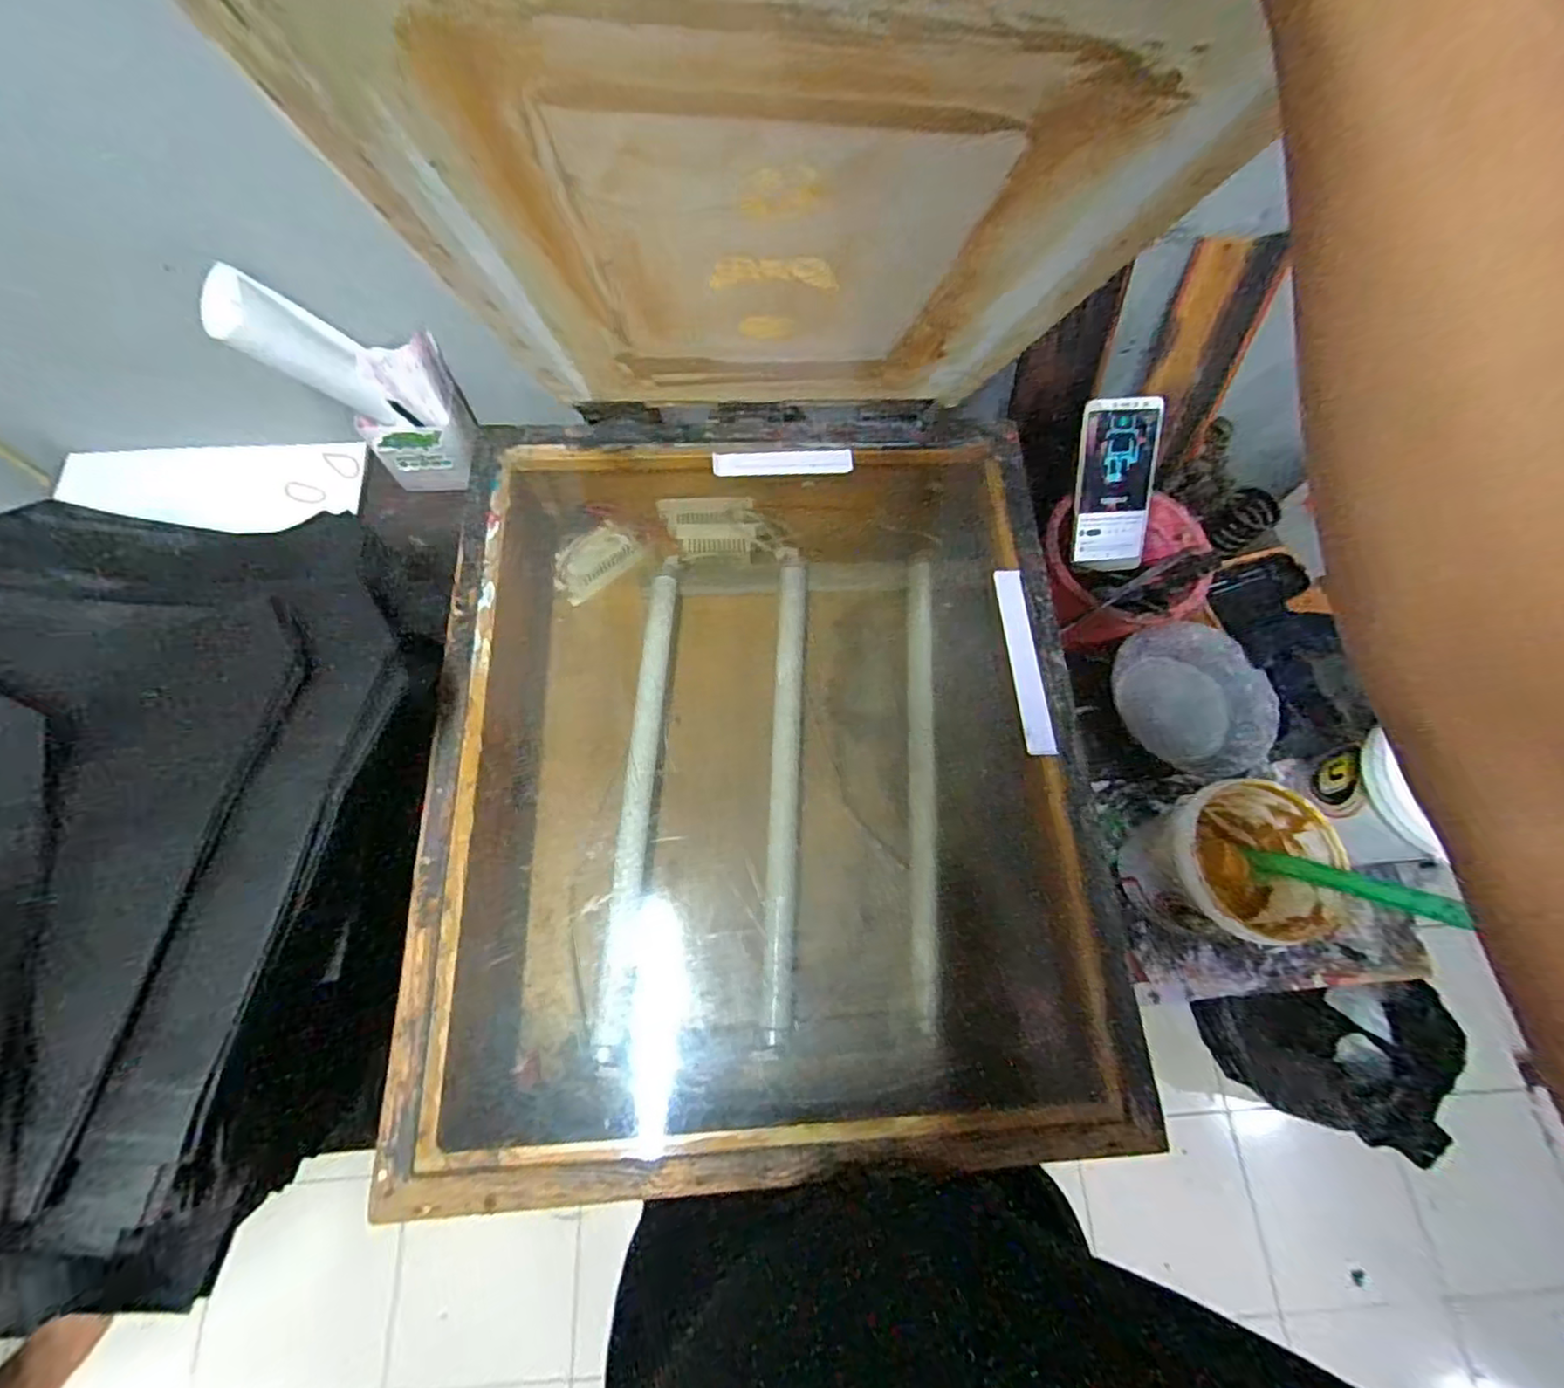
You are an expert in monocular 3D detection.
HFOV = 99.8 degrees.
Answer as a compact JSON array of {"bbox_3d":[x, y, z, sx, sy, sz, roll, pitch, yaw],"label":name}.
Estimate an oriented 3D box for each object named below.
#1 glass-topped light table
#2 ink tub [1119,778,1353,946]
[{"bbox_3d":[-0.019,0.054,0.579,0.496,0.156,0.586,-3,69,-3],"label":"glass-topped light table"},{"bbox_3d":[0.383,0.151,0.569,0.129,0.126,0.118,1,69,-2],"label":"ink tub"}]

